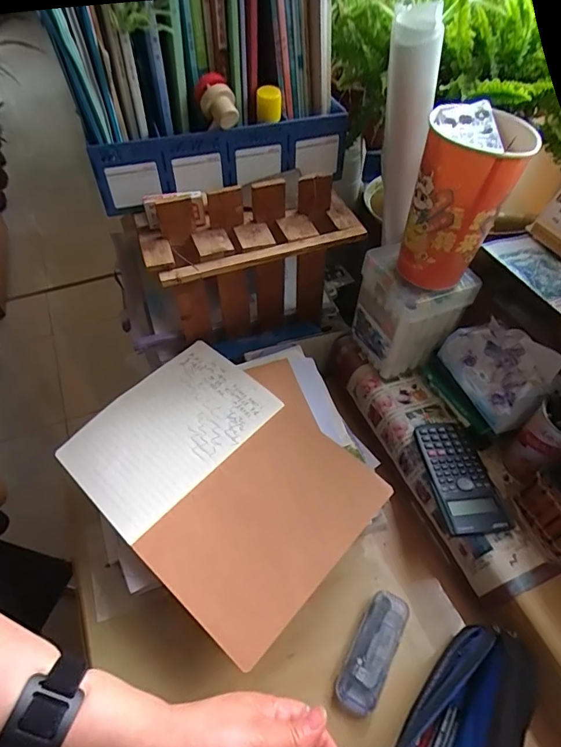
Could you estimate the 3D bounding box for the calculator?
[{"bbox_3d":[0.228,0.130,0.576,0.078,0.014,0.147,-6,51,-5],"label":"calculator"}]

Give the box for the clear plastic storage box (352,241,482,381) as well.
[{"bbox_3d":[0.181,-0.092,0.658,0.112,0.150,0.116,-19,54,-16],"label":"clear plastic storage box"}]

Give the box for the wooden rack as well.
[{"bbox_3d":[-0.038,-0.138,0.621,0.255,0.221,0.098,-13,52,-11],"label":"wooden rack"}]

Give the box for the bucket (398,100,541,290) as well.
[{"bbox_3d":[0.204,-0.197,0.527,0.093,0.174,0.104,23,54,17],"label":"bucket"}]

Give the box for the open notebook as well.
[{"bbox_3d":[-0.079,0.127,0.572,0.347,0.045,0.251,36,59,25],"label":"open notebook"}]

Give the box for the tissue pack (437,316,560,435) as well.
[{"bbox_3d":[0.274,-0.008,0.578,0.071,0.085,0.138,-24,55,-19],"label":"tissue pack"}]

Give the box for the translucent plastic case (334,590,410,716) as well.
[{"bbox_3d":[0.107,0.319,0.525,0.046,0.021,0.128,26,55,19],"label":"translucent plastic case"}]

